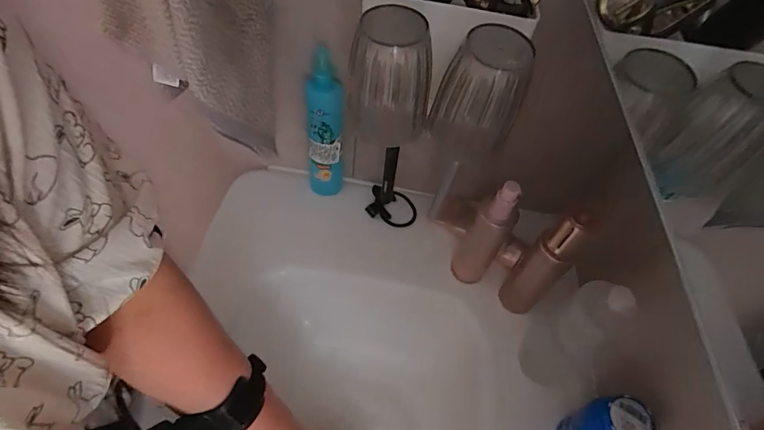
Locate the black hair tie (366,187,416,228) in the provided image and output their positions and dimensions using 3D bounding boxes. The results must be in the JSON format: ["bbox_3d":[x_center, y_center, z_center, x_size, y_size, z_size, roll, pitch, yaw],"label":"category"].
[{"bbox_3d":[0.015,-0.011,0.557,0.068,0.016,0.054,15,52,5],"label":"black hair tie"}]

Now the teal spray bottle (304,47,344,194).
[{"bbox_3d":[-0.072,-0.099,0.501,0.047,0.199,0.042,0,53,-7],"label":"teal spray bottle"}]

